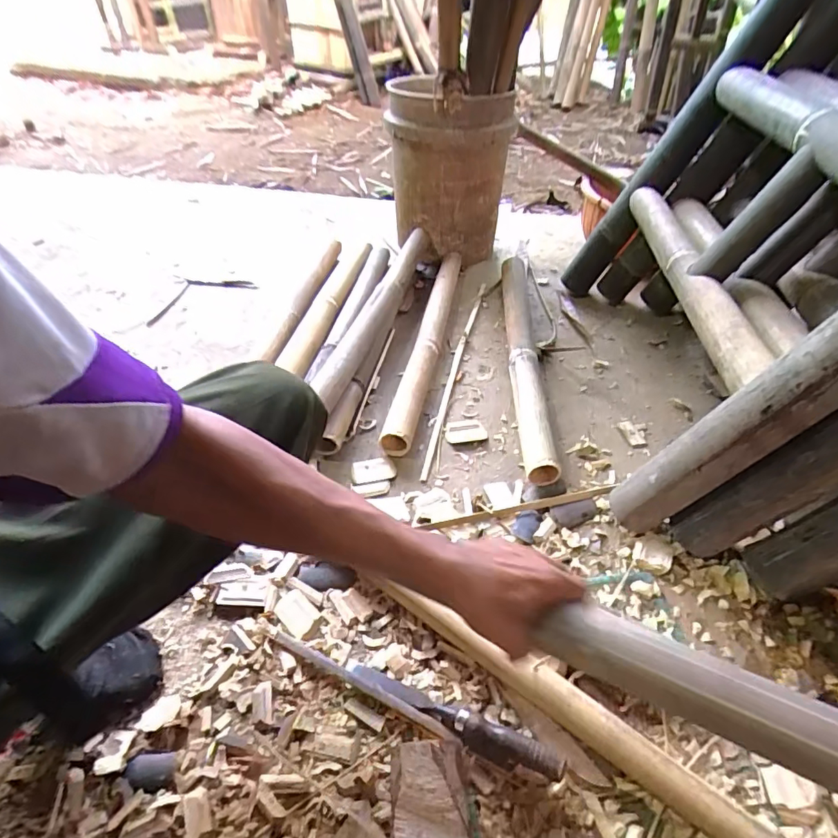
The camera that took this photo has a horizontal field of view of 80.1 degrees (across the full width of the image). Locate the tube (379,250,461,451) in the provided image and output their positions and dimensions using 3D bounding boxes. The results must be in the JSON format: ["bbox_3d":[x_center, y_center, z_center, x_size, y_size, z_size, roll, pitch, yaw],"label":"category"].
[{"bbox_3d":[0.022,-0.168,1.004,0.054,0.053,0.612,8,45,9],"label":"tube"}]

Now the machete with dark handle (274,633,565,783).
[{"bbox_3d":[-0.013,0.296,0.532,0.324,0.033,0.026,17,47,18],"label":"machete with dark handle"}]

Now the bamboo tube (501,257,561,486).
[{"bbox_3d":[0.204,-0.146,0.968,0.066,0.063,0.653,2,45,4],"label":"bamboo tube"}]

